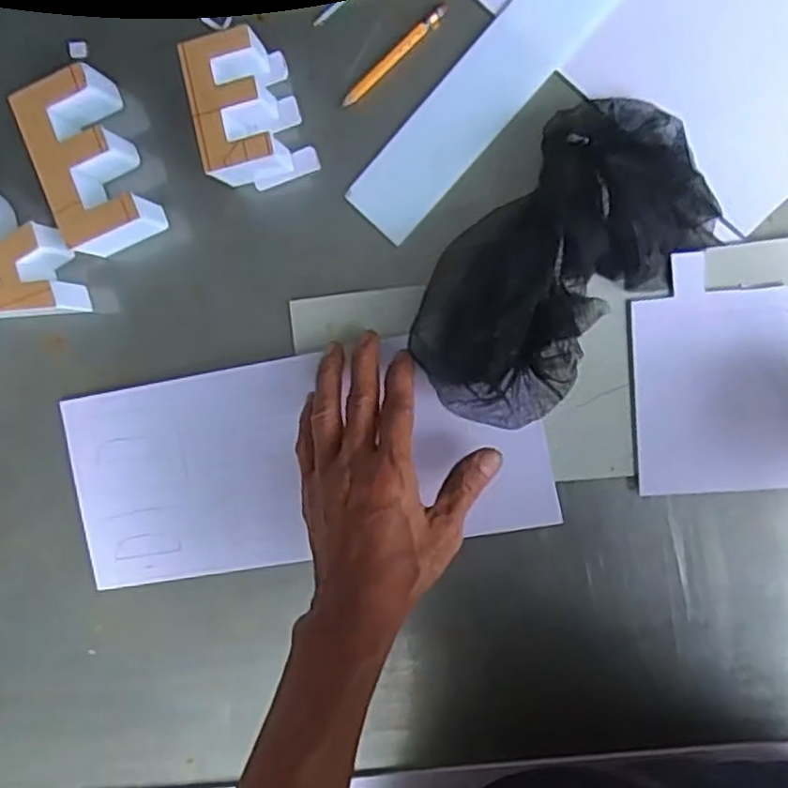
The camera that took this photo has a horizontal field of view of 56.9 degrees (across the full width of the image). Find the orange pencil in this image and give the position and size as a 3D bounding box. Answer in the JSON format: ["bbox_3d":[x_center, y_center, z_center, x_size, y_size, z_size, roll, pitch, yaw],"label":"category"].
[{"bbox_3d":[0.000,-0.223,0.482,0.087,0.004,0.010,-40,86,9],"label":"orange pencil"}]

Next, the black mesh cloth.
[{"bbox_3d":[0.102,-0.081,0.451,0.114,0.043,0.208,45,99,4],"label":"black mesh cloth"}]

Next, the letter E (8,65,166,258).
[{"bbox_3d":[-0.203,-0.152,0.496,0.060,0.043,0.120,-22,89,10],"label":"letter E"}]

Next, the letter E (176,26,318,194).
[{"bbox_3d":[-0.098,-0.184,0.478,0.062,0.046,0.086,-19,90,10],"label":"letter E"}]

